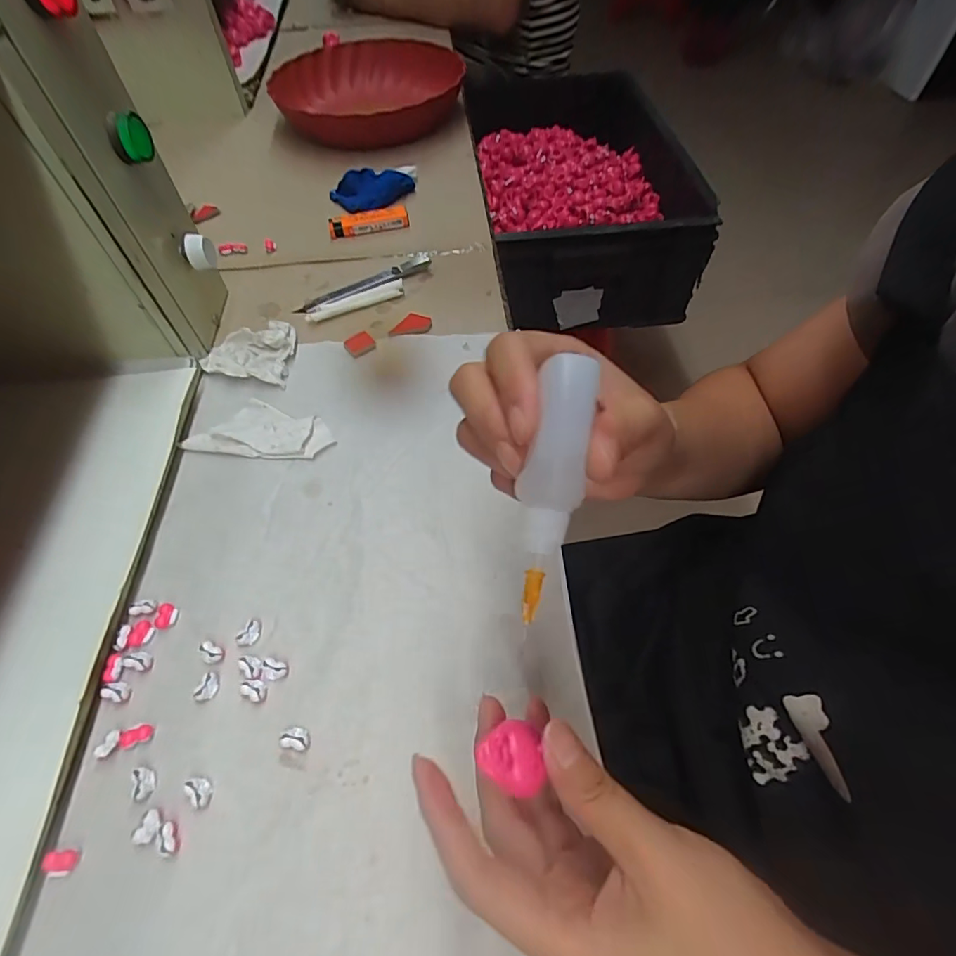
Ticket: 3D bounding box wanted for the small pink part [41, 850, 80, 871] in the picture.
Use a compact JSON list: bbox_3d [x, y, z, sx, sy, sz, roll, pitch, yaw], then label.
[{"bbox_3d":[-0.192,0.175,0.234,0.016,0.004,0.008,-2,56,1],"label":"small pink part"}]

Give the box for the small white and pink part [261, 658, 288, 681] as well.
[{"bbox_3d":[-0.112,0.105,0.281,0.013,0.006,0.011,0,56,3],"label":"small white and pink part"}]

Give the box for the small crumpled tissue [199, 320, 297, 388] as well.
[{"bbox_3d":[-0.188,-0.102,0.416,0.072,0.015,0.059,-2,56,1],"label":"small crumpled tissue"}]

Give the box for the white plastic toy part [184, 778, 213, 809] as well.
[{"bbox_3d":[-0.136,0.152,0.249,0.009,0.006,0.015,-36,62,-20],"label":"white plastic toy part"}]

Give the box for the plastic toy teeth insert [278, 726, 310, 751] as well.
[{"bbox_3d":[-0.093,0.132,0.261,0.015,0.006,0.011,3,56,5],"label":"plastic toy teeth insert"}]

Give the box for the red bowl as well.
[{"bbox_3d":[-0.139,-0.494,0.675,0.239,0.084,0.227,-1,56,2],"label":"red bowl"}]

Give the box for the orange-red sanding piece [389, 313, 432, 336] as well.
[{"bbox_3d":[-0.057,-0.130,0.437,0.034,0.008,0.020,-2,56,1],"label":"orange-red sanding piece"}]

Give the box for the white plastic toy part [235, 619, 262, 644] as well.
[{"bbox_3d":[-0.131,0.089,0.293,0.010,0.007,0.015,24,60,17],"label":"white plastic toy part"}]

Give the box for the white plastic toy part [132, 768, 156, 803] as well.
[{"bbox_3d":[-0.164,0.150,0.251,0.009,0.004,0.014,-17,57,-9],"label":"white plastic toy part"}]

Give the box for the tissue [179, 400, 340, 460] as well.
[{"bbox_3d":[-0.157,-0.035,0.374,0.102,0.005,0.044,6,56,6],"label":"tissue"}]

